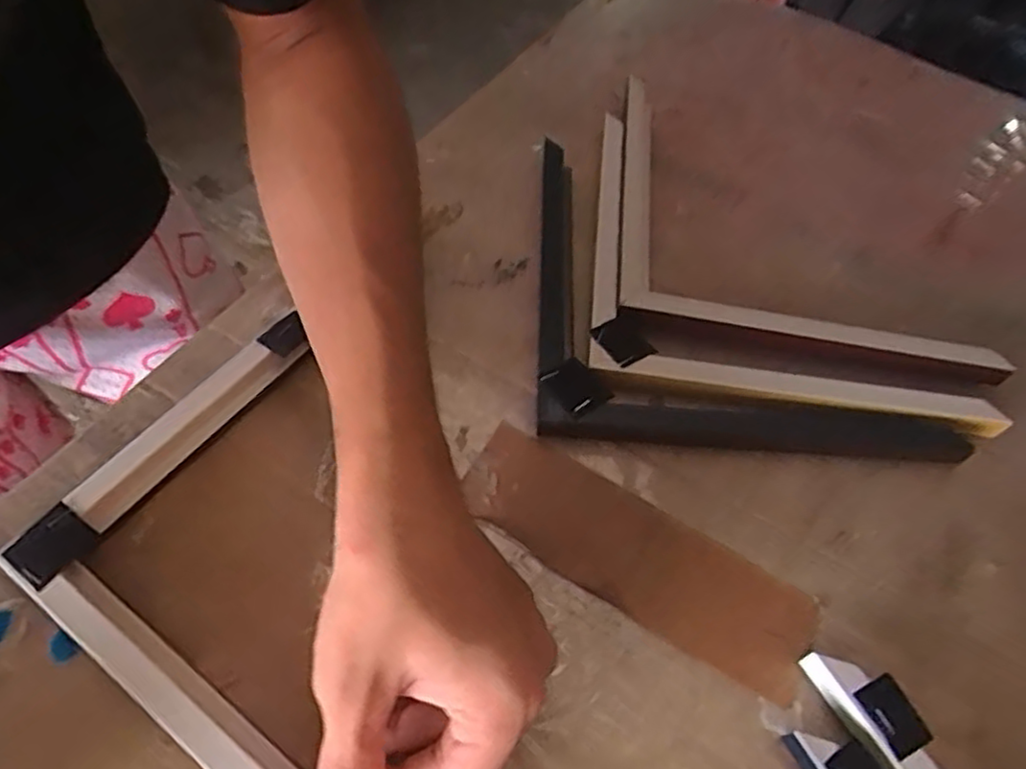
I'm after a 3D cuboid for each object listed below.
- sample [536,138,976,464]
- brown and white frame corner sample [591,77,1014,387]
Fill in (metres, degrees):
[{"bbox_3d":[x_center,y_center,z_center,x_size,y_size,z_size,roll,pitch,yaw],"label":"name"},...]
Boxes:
[{"bbox_3d":[0.116,-0.050,0.372,0.202,0.018,0.198,4,56,-1],"label":"sample"},{"bbox_3d":[0.147,-0.092,0.395,0.202,0.025,0.217,4,56,-1],"label":"brown and white frame corner sample"}]

